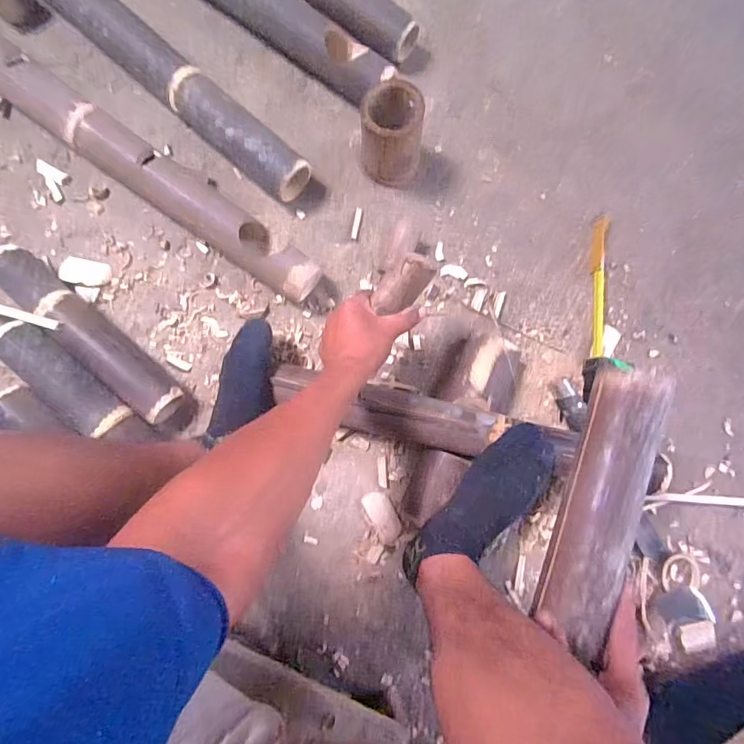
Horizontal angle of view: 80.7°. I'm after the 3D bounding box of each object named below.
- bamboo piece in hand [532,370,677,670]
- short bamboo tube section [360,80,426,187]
[{"bbox_3d":[0.228,0.127,0.432,0.064,0.035,0.263,19,82,4],"label":"bamboo piece in hand"},{"bbox_3d":[0.027,-0.335,0.632,0.085,0.124,0.087,1,82,-4],"label":"short bamboo tube section"}]

